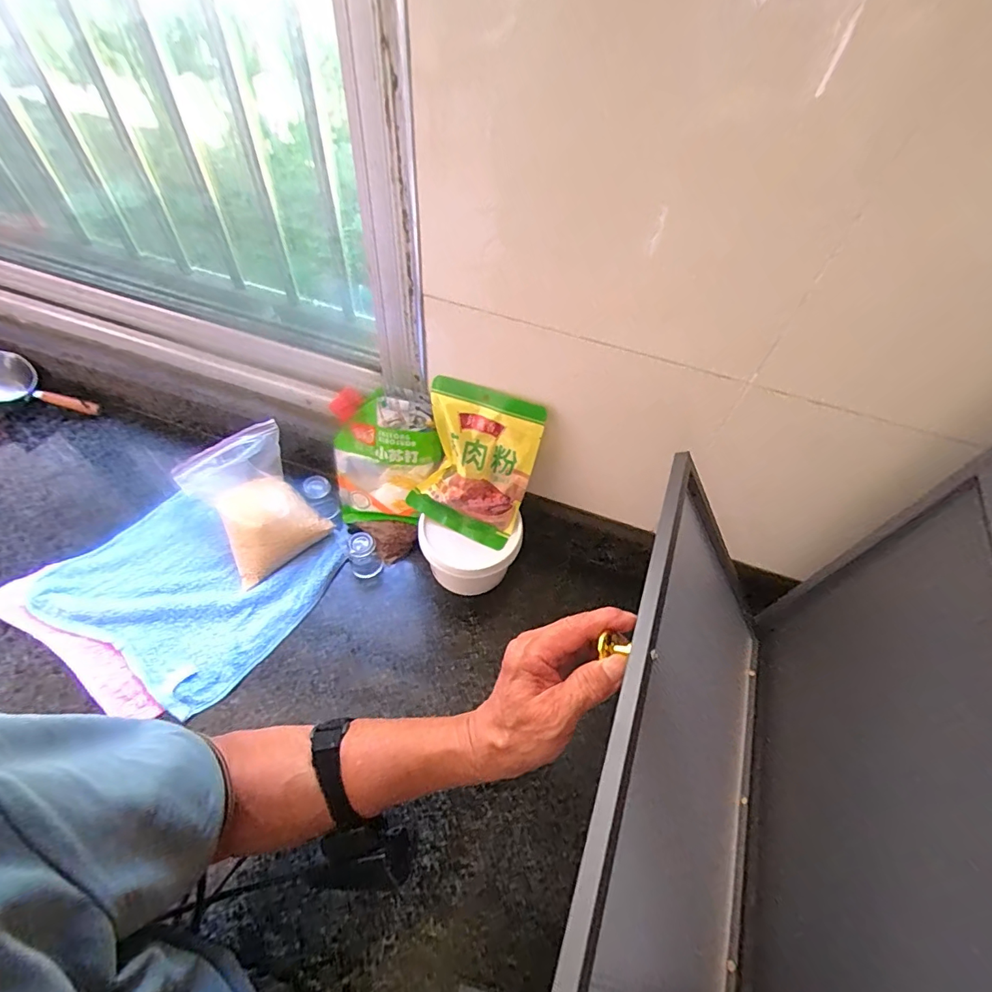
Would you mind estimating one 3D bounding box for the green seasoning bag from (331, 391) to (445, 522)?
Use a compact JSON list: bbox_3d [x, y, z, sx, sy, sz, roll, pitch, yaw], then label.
[{"bbox_3d":[-0.141,-0.040,0.622,0.130,0.193,0.031,11,38,0],"label":"green seasoning bag"}]

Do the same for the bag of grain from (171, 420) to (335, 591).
[{"bbox_3d":[-0.323,0.005,0.647,0.137,0.088,0.184,-33,64,-25],"label":"bag of grain"}]

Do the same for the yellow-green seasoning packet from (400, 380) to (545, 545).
[{"bbox_3d":[-0.027,-0.037,0.572,0.133,0.181,0.031,20,26,6],"label":"yellow-green seasoning packet"}]

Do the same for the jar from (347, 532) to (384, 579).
[{"bbox_3d":[-0.176,0.077,0.639,0.039,0.054,0.045,-23,60,-20],"label":"jar"}]

